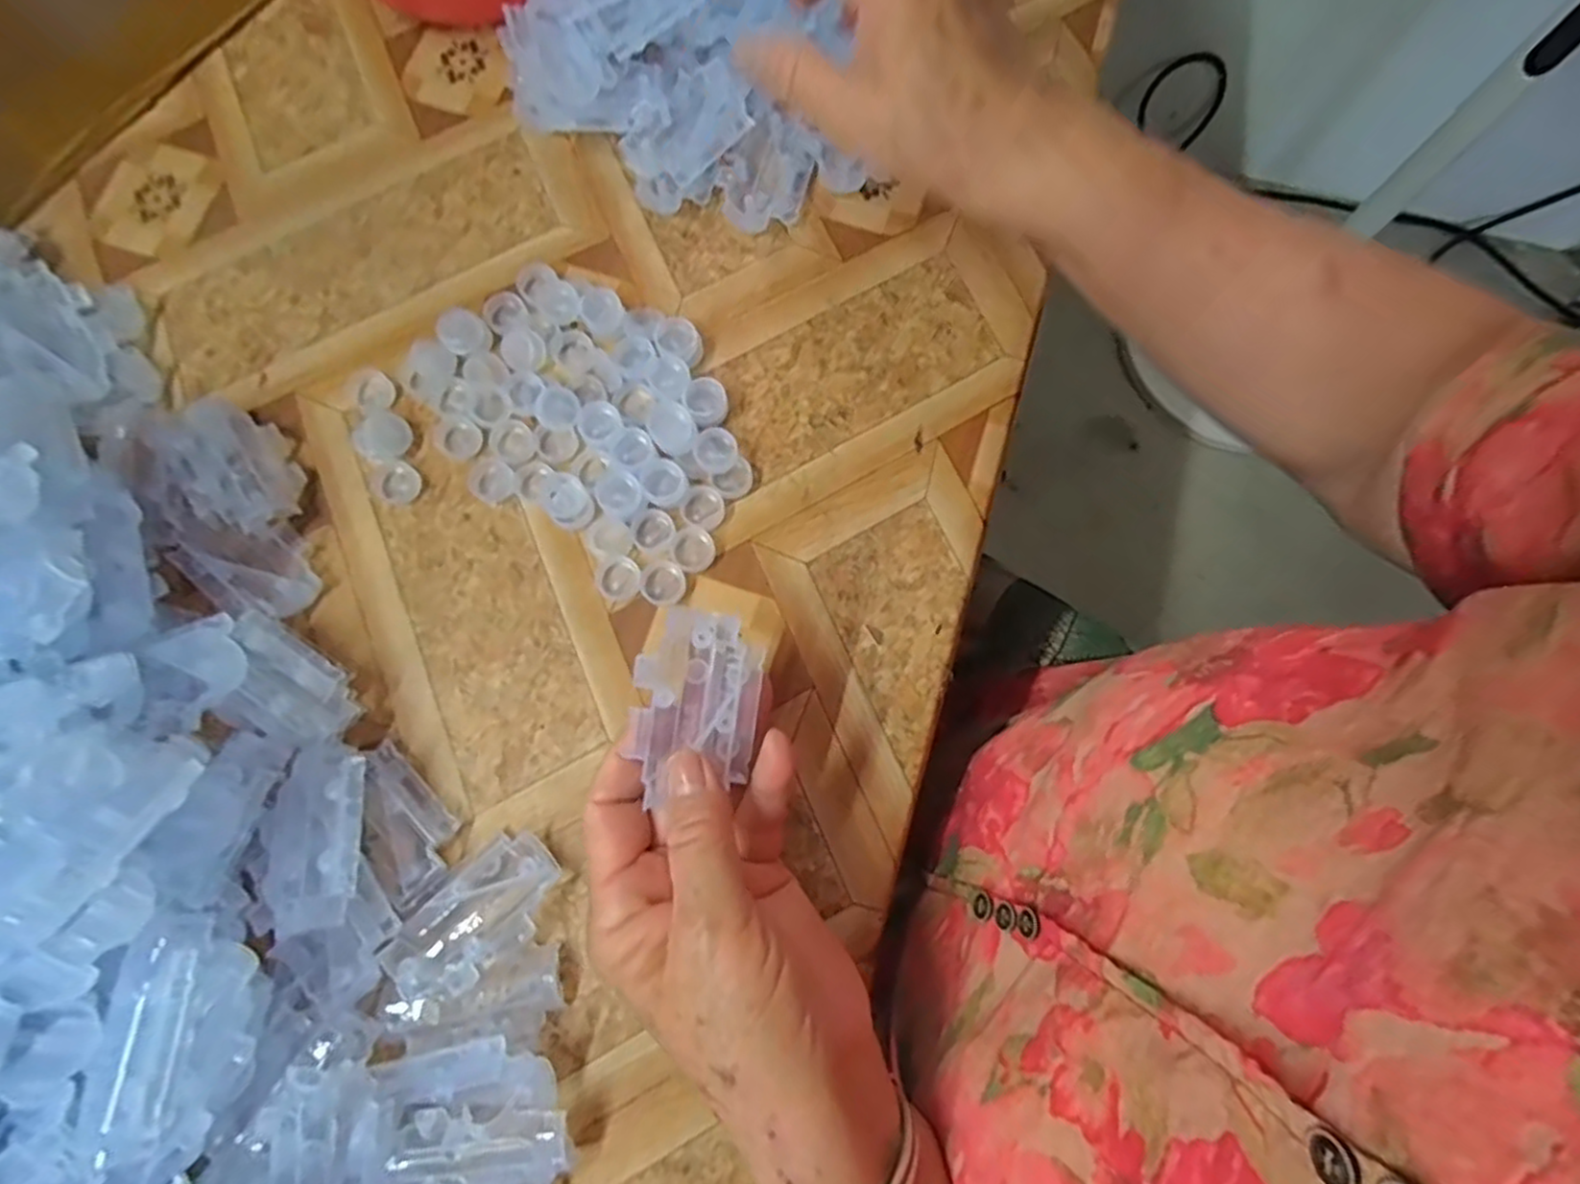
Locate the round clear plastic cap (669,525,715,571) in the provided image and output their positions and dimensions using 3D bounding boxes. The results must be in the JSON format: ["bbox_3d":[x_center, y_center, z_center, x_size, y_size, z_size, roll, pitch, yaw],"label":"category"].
[{"bbox_3d":[-0.045,-0.020,0.335,0.020,0.005,0.020,0,77,1],"label":"round clear plastic cap"}]

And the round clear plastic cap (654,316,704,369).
[{"bbox_3d":[-0.054,-0.123,0.355,0.022,0.012,0.020,0,77,1],"label":"round clear plastic cap"}]

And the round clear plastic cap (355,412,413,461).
[{"bbox_3d":[-0.192,-0.073,0.342,0.020,0.013,0.024,36,80,9],"label":"round clear plastic cap"}]

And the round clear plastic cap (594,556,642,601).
[{"bbox_3d":[-0.079,-0.006,0.332,0.021,0.004,0.020,0,77,1],"label":"round clear plastic cap"}]

